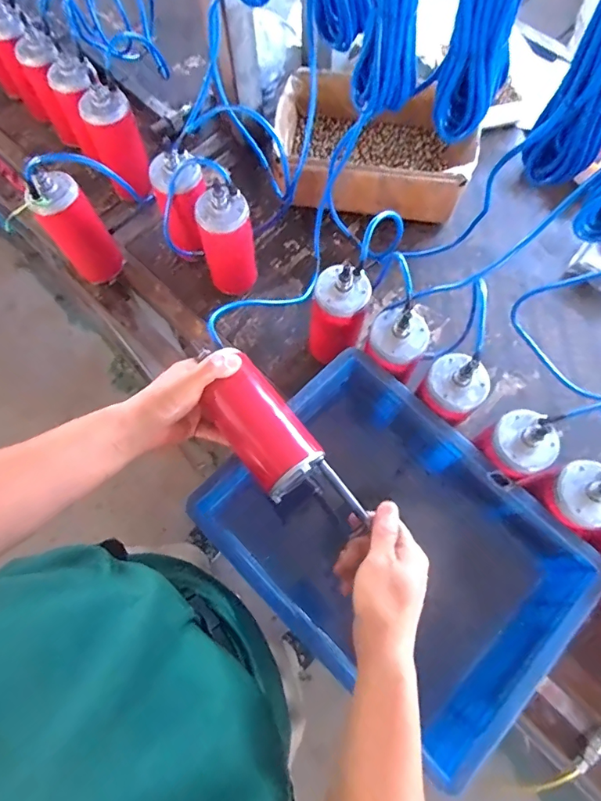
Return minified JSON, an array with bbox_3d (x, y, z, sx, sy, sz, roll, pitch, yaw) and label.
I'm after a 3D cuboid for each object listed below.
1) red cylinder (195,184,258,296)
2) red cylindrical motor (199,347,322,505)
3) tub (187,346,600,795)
[{"bbox_3d":[-0.108,-0.236,0.702,0.075,0.154,0.088,-12,70,-4],"label":"red cylinder"},{"bbox_3d":[-0.041,0.035,0.521,0.077,0.077,0.142,-37,74,-12],"label":"red cylindrical motor"},{"bbox_3d":[0.110,0.183,0.605,0.396,0.181,0.297,42,75,14],"label":"tub"}]

